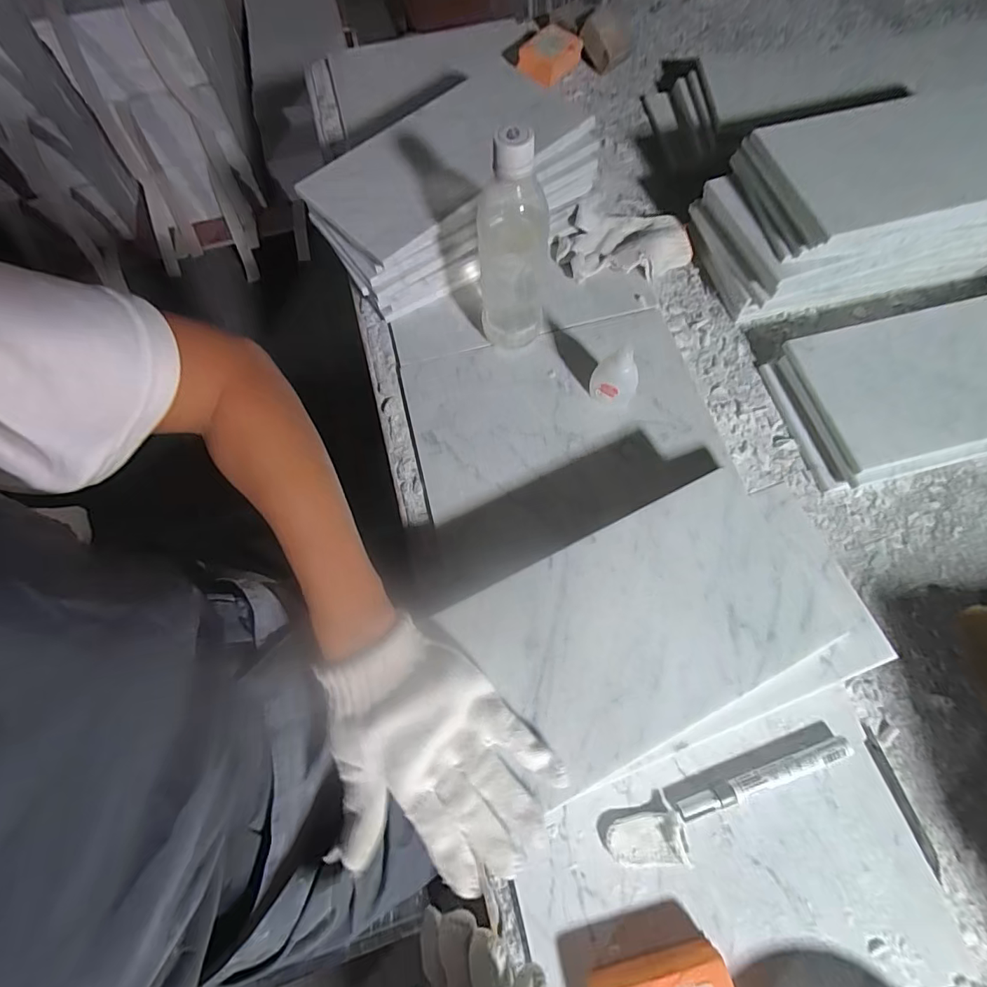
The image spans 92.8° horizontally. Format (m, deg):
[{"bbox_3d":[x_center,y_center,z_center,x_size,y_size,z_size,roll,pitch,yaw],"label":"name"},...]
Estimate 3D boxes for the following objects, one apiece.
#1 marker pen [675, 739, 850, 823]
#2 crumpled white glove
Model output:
[{"bbox_3d":[0.212,0.224,0.367,0.145,0.020,0.018,-18,70,-8],"label":"marker pen"},{"bbox_3d":[0.158,-0.301,0.563,0.158,0.028,0.100,4,69,1],"label":"crumpled white glove"}]

